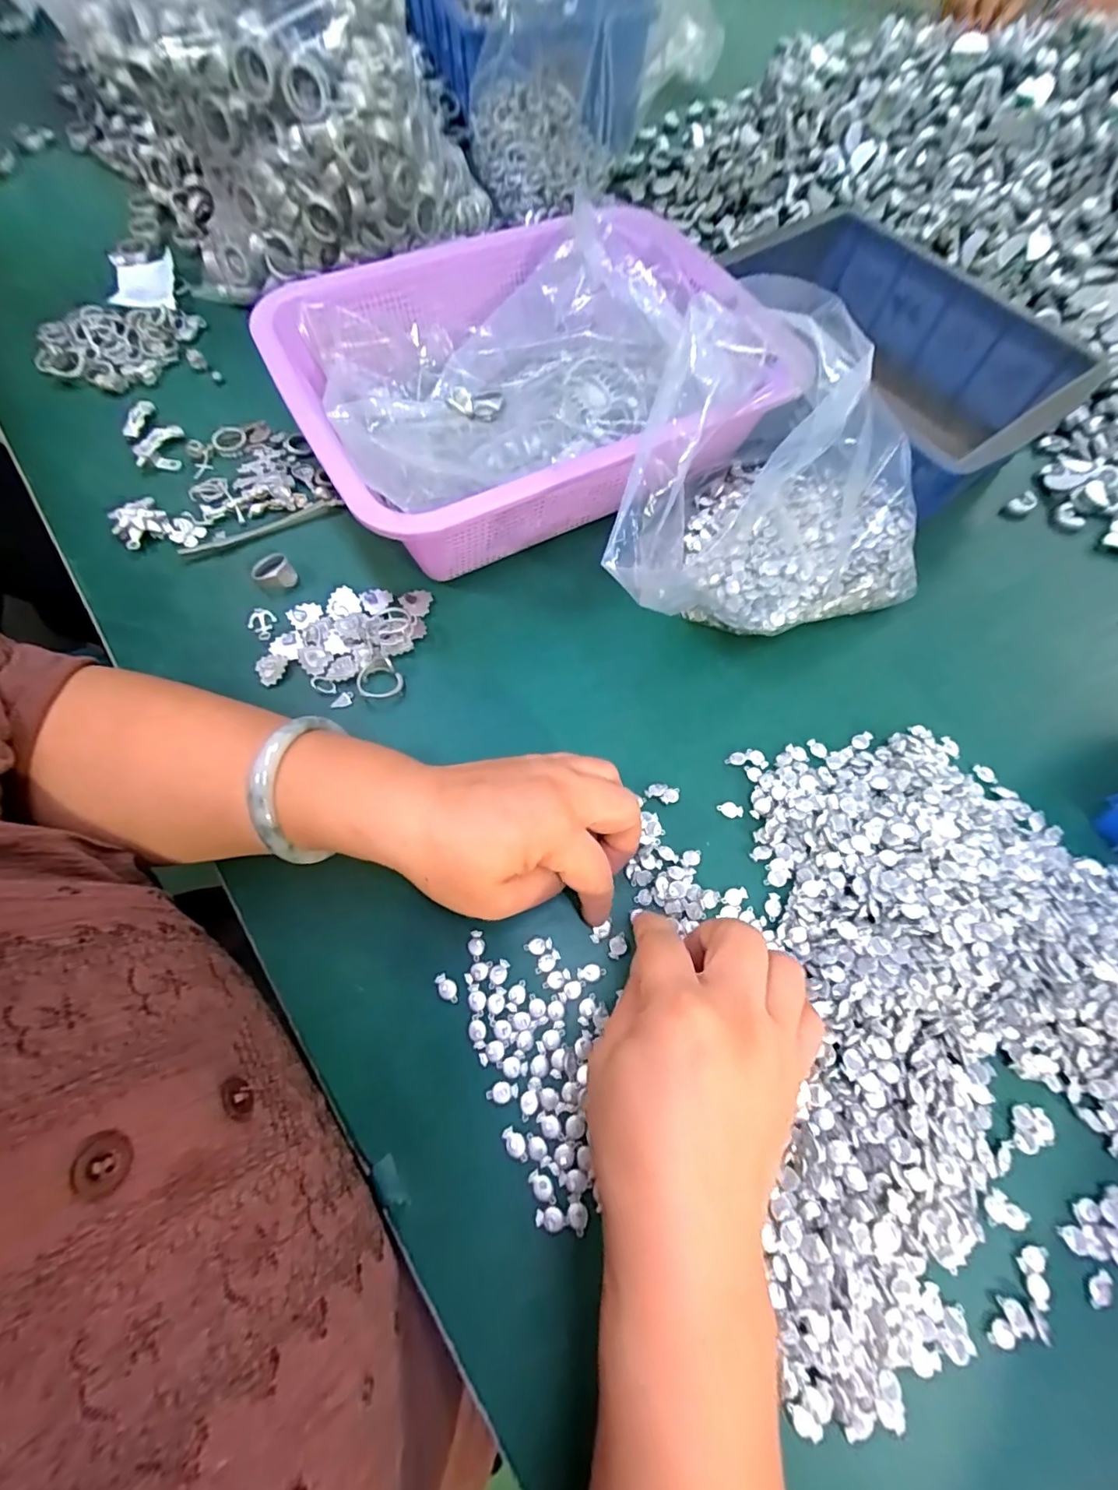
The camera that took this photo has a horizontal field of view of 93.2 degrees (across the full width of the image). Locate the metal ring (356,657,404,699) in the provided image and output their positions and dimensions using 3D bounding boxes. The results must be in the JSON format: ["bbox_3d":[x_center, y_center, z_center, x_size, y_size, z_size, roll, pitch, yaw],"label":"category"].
[{"bbox_3d":[-0.107,-0.038,0.314,0.025,0.009,0.026,1,67,-2],"label":"metal ring"}]

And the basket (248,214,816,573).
[{"bbox_3d":[-0.015,-0.232,0.354,0.294,0.082,0.229,-27,71,-13],"label":"basket"}]

